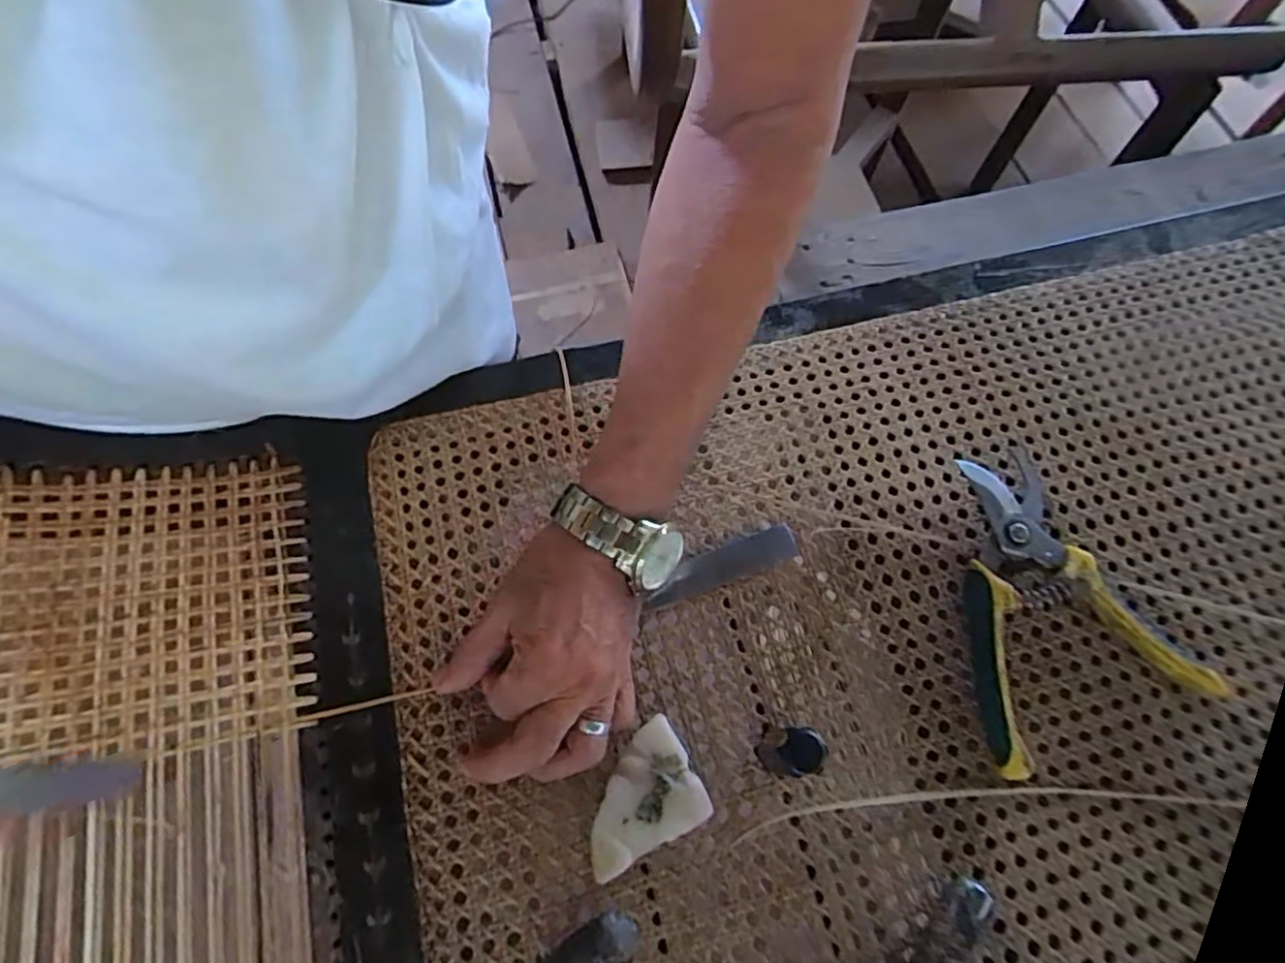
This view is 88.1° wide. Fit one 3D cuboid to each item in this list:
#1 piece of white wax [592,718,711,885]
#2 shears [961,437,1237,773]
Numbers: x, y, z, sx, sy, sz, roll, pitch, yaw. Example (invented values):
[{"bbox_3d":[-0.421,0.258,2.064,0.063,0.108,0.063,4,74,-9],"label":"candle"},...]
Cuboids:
[{"bbox_3d":[-0.004,0.174,0.369,0.069,0.026,0.056,-25,72,-14],"label":"piece of white wax"},{"bbox_3d":[0.244,0.068,0.411,0.139,0.019,0.174,-18,70,-12],"label":"shears"}]

